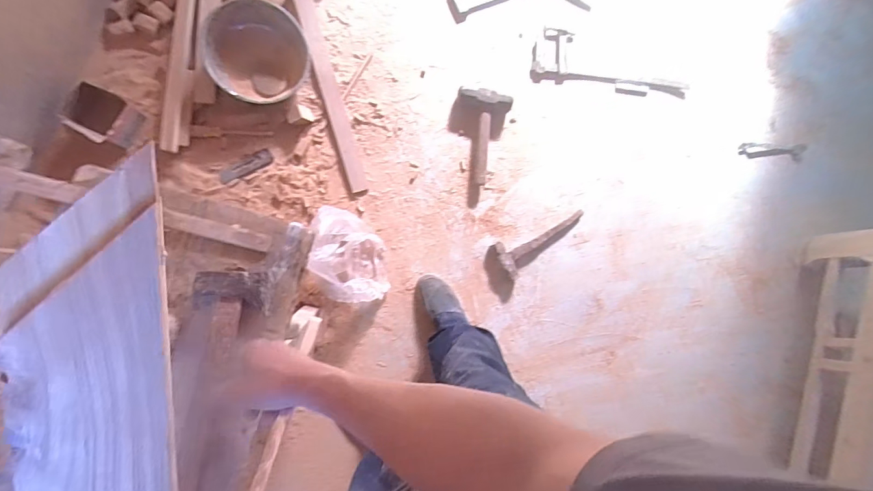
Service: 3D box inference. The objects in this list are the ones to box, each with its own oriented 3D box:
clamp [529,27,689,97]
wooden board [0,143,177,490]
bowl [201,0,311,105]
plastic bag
[{"bbox_3d":[0.582,-0.604,1.451,0.542,0.037,0.177,4,86,-9],"label":"clamp"},{"bbox_3d":[-0.229,0.303,0.320,0.082,0.017,0.710,-2,105,-27],"label":"wooden board"},{"bbox_3d":[-0.494,-0.532,1.219,0.263,0.091,0.257,1,87,-9],"label":"bowl"},{"bbox_3d":[-0.233,0.032,1.213,0.208,0.171,0.248,4,86,-9],"label":"plastic bag"}]

